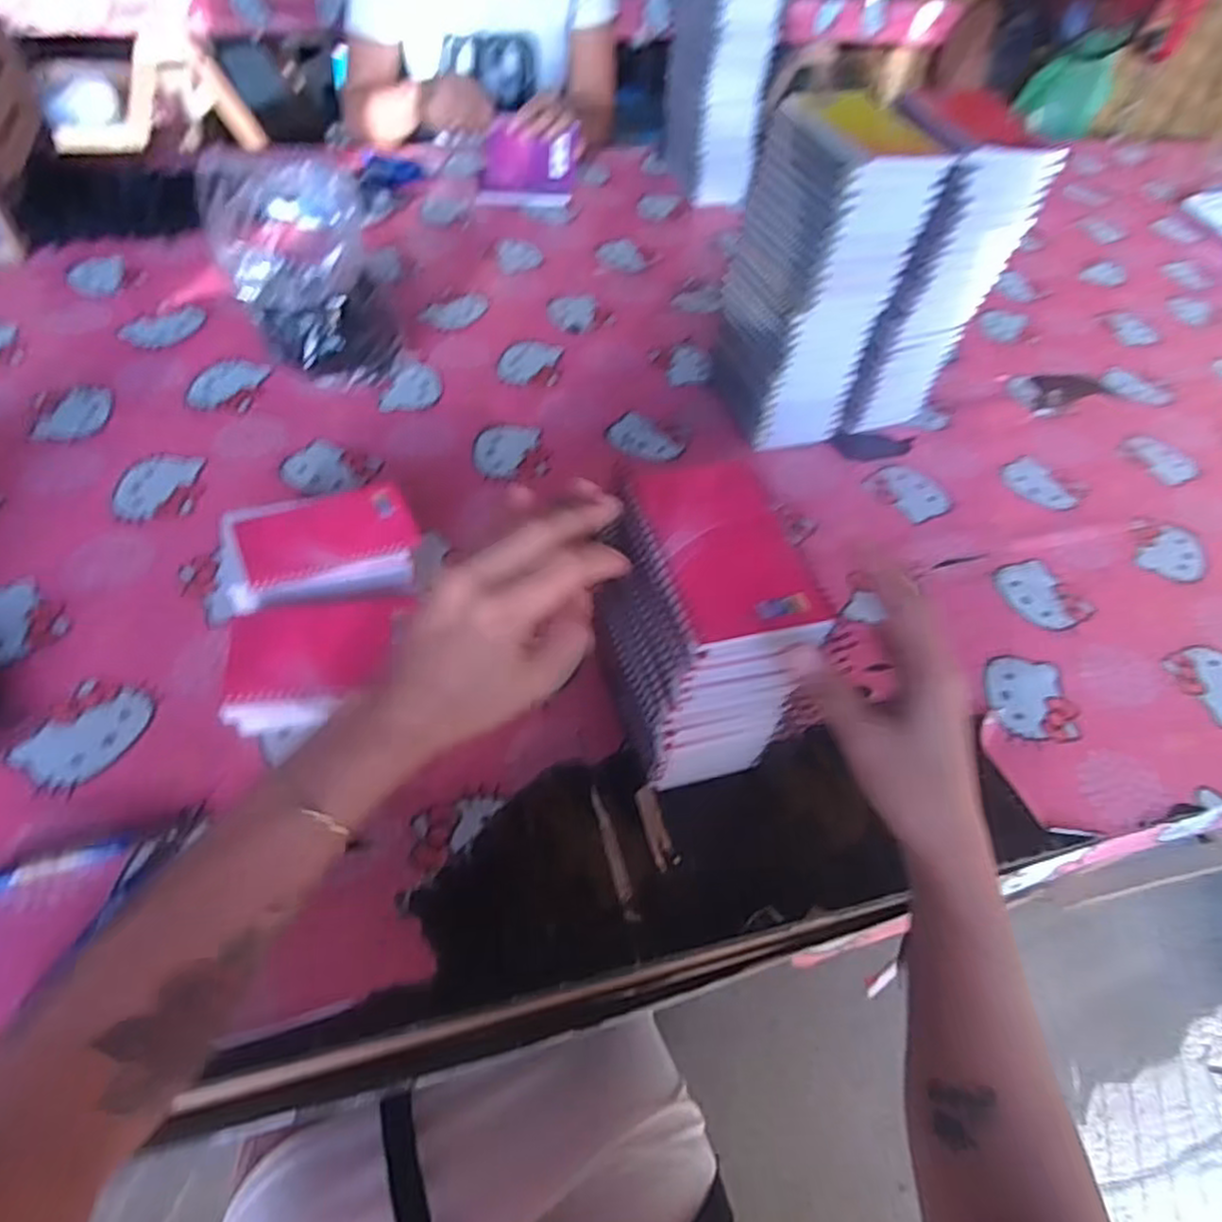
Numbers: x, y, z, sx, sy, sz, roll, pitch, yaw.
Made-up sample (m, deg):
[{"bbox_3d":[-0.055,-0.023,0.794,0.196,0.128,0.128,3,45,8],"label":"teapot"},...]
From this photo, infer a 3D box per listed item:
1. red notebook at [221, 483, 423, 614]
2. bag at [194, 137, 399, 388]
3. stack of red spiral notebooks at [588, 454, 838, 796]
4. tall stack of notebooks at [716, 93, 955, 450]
[{"bbox_3d":[-0.222,-0.052,0.567,0.139,0.012,0.105,-12,55,-15],"label":"red notebook"},{"bbox_3d":[-0.295,-0.320,0.719,0.147,0.182,0.140,-21,56,-21],"label":"bag"},{"bbox_3d":[0.058,0.015,0.490,0.093,0.174,0.129,-9,53,-13],"label":"stack of red spiral notebooks"},{"bbox_3d":[0.190,-0.307,0.708,0.103,0.284,0.136,-15,54,-17],"label":"tall stack of notebooks"}]

